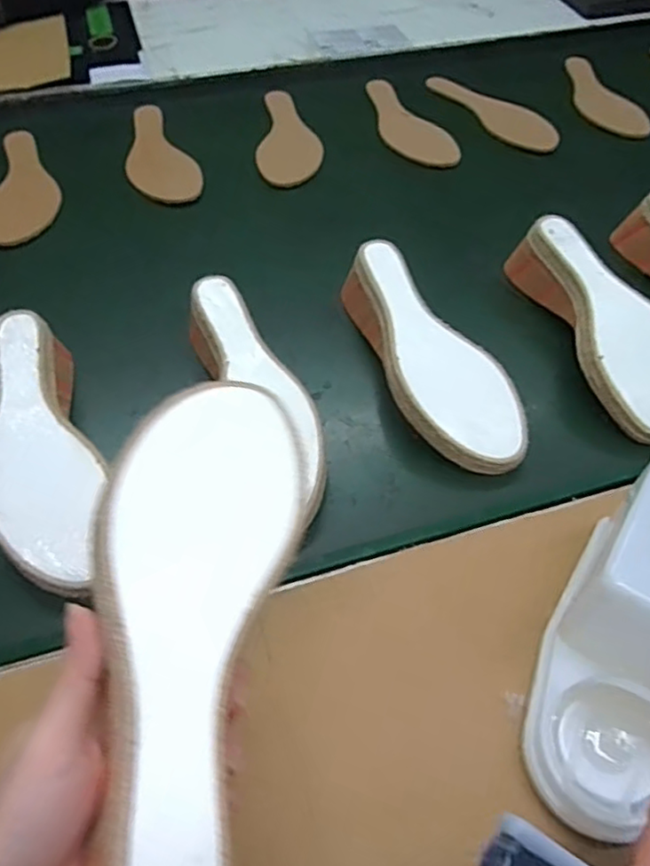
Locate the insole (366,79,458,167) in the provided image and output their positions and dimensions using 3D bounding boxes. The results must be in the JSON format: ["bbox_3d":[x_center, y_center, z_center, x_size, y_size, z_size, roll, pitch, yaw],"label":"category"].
[{"bbox_3d":[0.100,-0.417,0.844,0.079,0.006,0.222,-21,58,-17],"label":"insole"}]

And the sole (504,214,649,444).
[{"bbox_3d":[0.254,-0.101,0.571,0.090,0.072,0.242,-9,52,-7],"label":"sole"}]

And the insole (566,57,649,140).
[{"bbox_3d":[0.388,-0.480,0.900,0.074,0.005,0.211,-17,58,-3],"label":"insole"}]

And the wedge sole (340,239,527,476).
[{"bbox_3d":[0.089,-0.069,0.545,0.087,0.077,0.230,-15,53,-12],"label":"wedge sole"}]

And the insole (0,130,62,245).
[{"bbox_3d":[-0.351,-0.294,0.742,0.078,0.005,0.225,-3,53,-9],"label":"insole"}]

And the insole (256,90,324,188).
[{"bbox_3d":[-0.044,-0.388,0.821,0.079,0.005,0.221,3,55,-2],"label":"insole"}]

